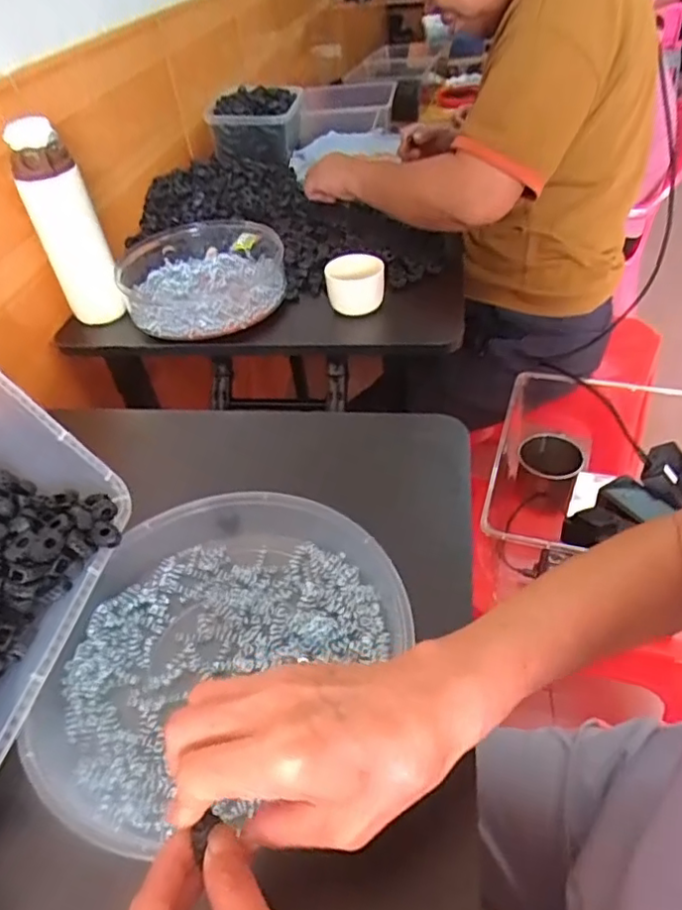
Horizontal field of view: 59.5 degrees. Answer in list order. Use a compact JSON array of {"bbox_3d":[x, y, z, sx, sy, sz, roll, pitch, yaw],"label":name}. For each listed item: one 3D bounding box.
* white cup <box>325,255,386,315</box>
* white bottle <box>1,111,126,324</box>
[{"bbox_3d":[0.015,-0.200,0.706,0.057,0.056,0.053,-3,43,3],"label":"white cup"},{"bbox_3d":[-0.306,-0.252,0.674,0.067,0.211,0.054,-23,45,-17],"label":"white bottle"}]

